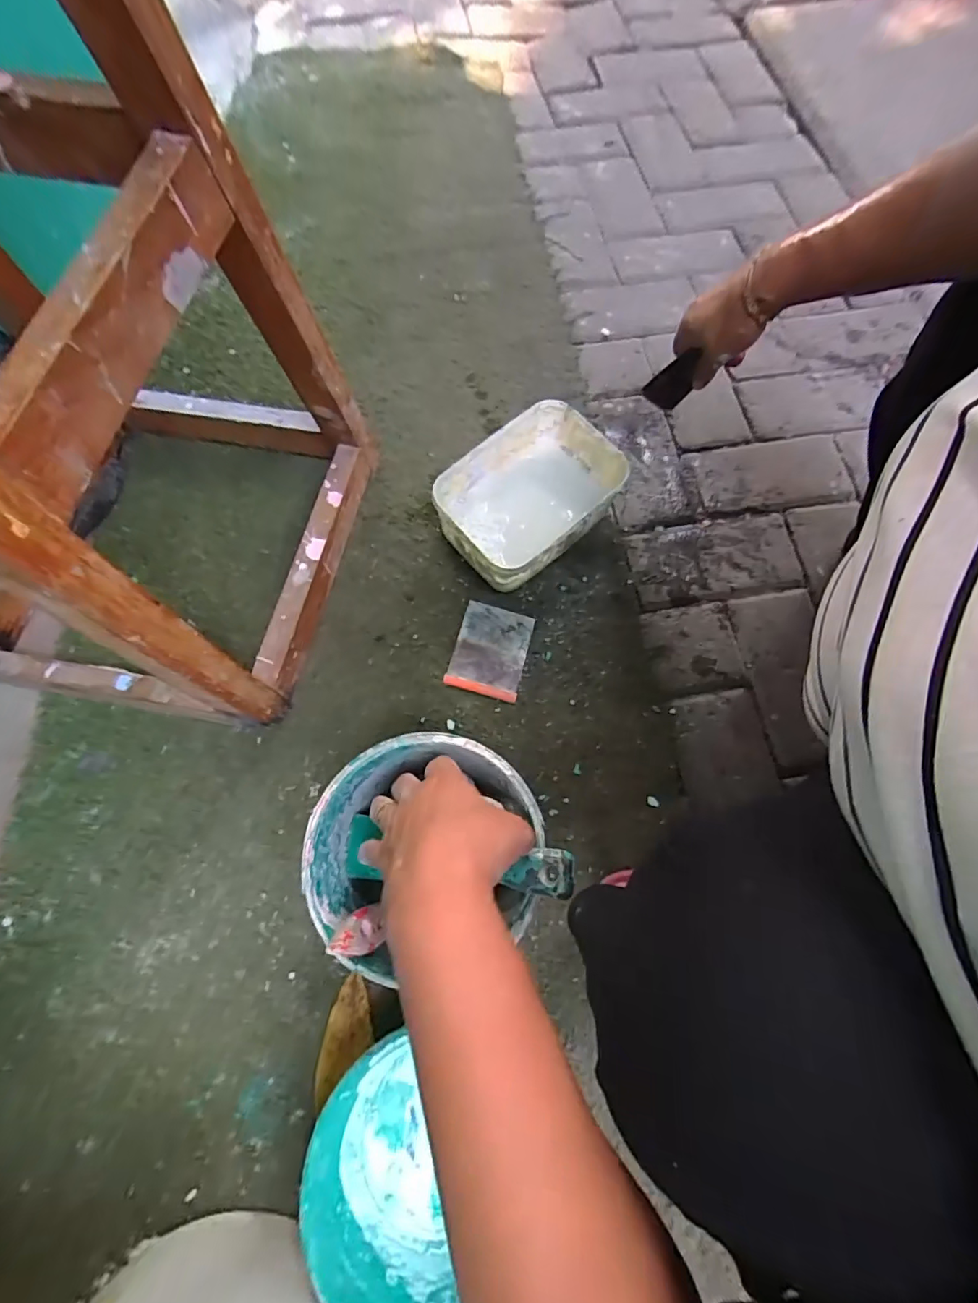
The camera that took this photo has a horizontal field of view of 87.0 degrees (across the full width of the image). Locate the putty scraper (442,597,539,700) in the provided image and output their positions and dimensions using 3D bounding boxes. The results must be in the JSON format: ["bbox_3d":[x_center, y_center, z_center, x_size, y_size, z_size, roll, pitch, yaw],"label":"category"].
[{"bbox_3d":[0.003,-0.002,0.578,0.079,0.007,0.103,15,71,4],"label":"putty scraper"}]

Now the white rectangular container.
[{"bbox_3d":[0.045,-0.168,0.589,0.192,0.092,0.138,-41,77,-14],"label":"white rectangular container"}]

